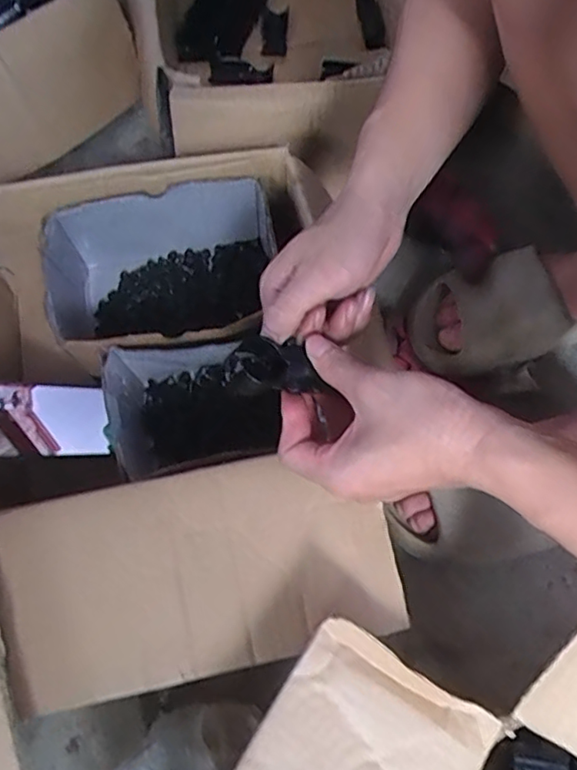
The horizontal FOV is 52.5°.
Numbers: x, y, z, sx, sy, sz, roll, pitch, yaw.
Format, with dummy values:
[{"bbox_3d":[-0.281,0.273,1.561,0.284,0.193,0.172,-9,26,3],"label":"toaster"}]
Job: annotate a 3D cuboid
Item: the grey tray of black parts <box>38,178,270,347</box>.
[{"bbox_3d":[-0.114,-0.098,0.564,0.209,0.103,0.137,-14,68,-6],"label":"grey tray of black parts"}]

